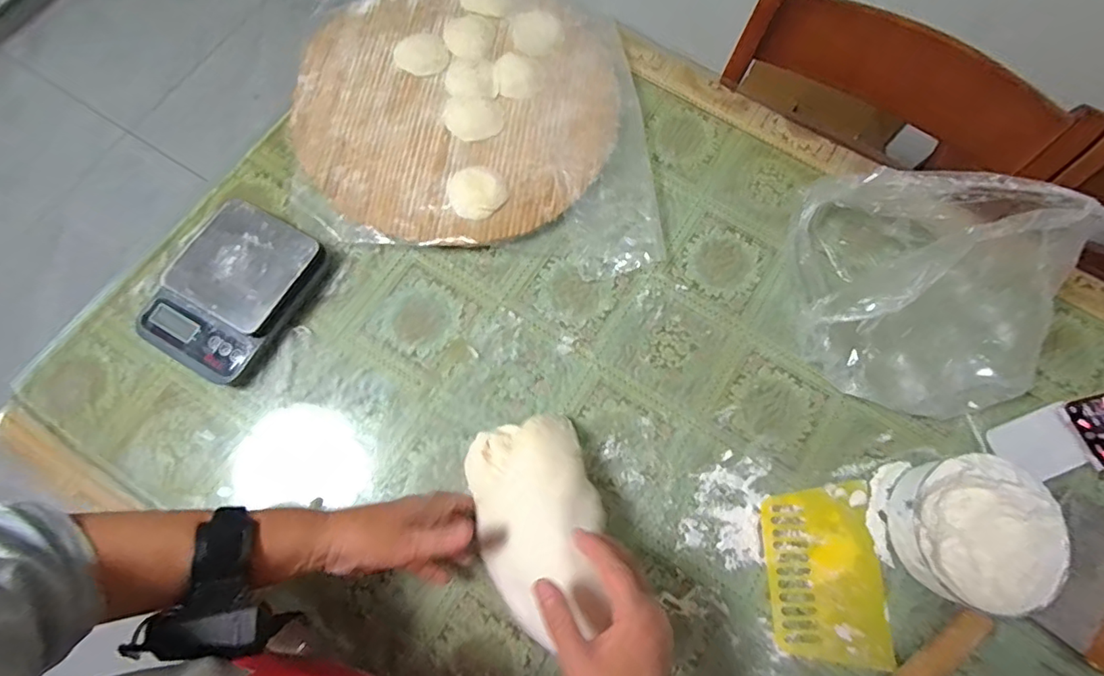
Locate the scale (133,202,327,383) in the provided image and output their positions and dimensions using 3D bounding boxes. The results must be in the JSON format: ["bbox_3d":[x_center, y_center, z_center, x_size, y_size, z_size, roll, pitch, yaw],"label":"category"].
[{"bbox_3d":[-0.349,-0.050,0.583,0.132,0.051,0.180,27,73,7],"label":"scale"}]

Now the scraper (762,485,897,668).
[{"bbox_3d":[0.276,0.235,0.530,0.116,0.010,0.164,2,72,-1],"label":"scraper"}]

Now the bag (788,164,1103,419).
[{"bbox_3d":[0.391,-0.060,0.537,0.223,0.188,0.231,8,72,1],"label":"bag"}]

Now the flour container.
[{"bbox_3d":[0.411,0.189,0.514,0.137,0.077,0.134,13,72,3],"label":"flour container"}]

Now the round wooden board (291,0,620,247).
[{"bbox_3d":[-0.125,-0.325,0.683,0.406,0.037,0.454,-13,73,-6],"label":"round wooden board"}]

